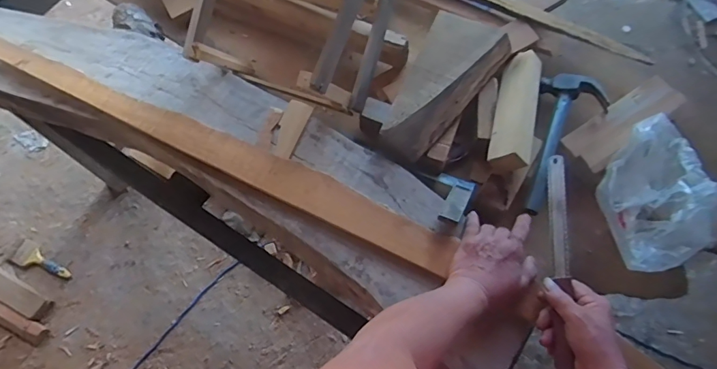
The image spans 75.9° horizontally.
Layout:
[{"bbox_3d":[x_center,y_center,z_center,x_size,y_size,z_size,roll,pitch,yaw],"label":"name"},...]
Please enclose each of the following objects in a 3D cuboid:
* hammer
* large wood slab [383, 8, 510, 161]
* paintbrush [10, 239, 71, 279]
[{"bbox_3d":[0.307,-0.059,0.672,0.100,0.038,0.237,13,71,6],"label":"hammer"},{"bbox_3d":[0.123,-0.148,0.675,0.117,0.041,0.257,29,73,11],"label":"large wood slab"},{"bbox_3d":[-0.912,0.220,1.332,0.195,0.016,0.072,19,71,8],"label":"paintbrush"}]

